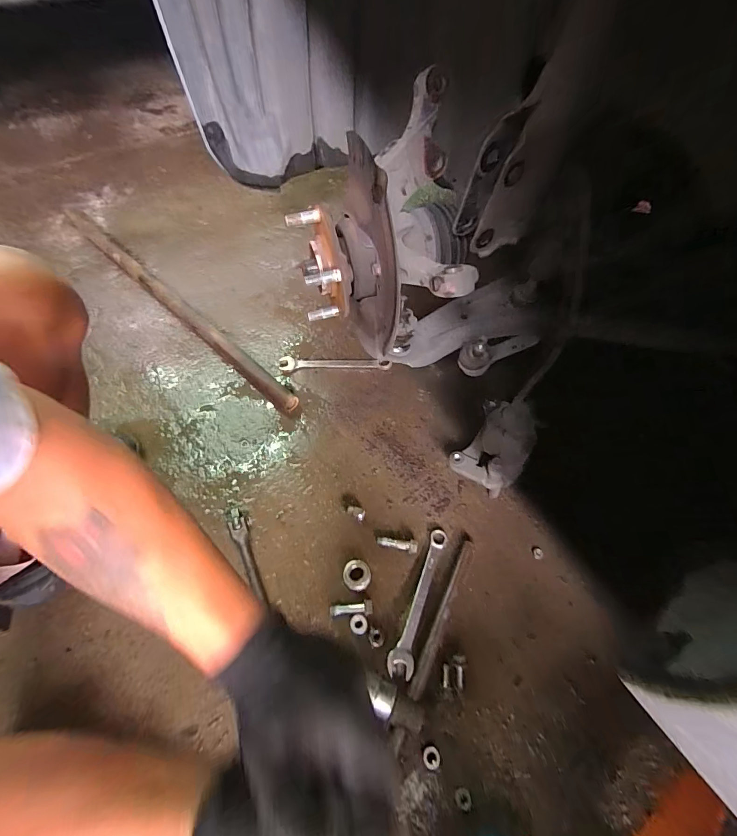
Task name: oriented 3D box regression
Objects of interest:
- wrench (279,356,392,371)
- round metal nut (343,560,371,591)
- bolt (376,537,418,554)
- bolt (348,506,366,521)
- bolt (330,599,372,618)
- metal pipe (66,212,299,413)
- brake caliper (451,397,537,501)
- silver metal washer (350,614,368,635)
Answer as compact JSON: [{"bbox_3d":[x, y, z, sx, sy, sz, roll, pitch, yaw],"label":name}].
[{"bbox_3d":[-0.068,-0.111,0.768,0.227,0.008,0.030,0,59,0],"label":"wrench"},{"bbox_3d":[-0.018,0.234,0.556,0.040,0.015,0.042,-9,59,-5],"label":"round metal nut"},{"bbox_3d":[0.044,0.197,0.578,0.063,0.015,0.020,6,59,4],"label":"bolt"},{"bbox_3d":[-0.020,0.155,0.604,0.028,0.016,0.015,13,61,9],"label":"bolt"},{"bbox_3d":[-0.025,0.277,0.540,0.062,0.013,0.019,-4,59,-2],"label":"bolt"},{"bbox_3d":[-0.473,-0.285,0.855,0.886,0.034,0.037,39,66,21],"label":"metal pipe"},{"bbox_3d":[0.205,0.041,0.587,0.099,0.105,0.124,37,66,20],"label":"brake caliper"},{"bbox_3d":[-0.014,0.292,0.528,0.025,0.005,0.024,-1,59,1],"label":"silver metal washer"}]

